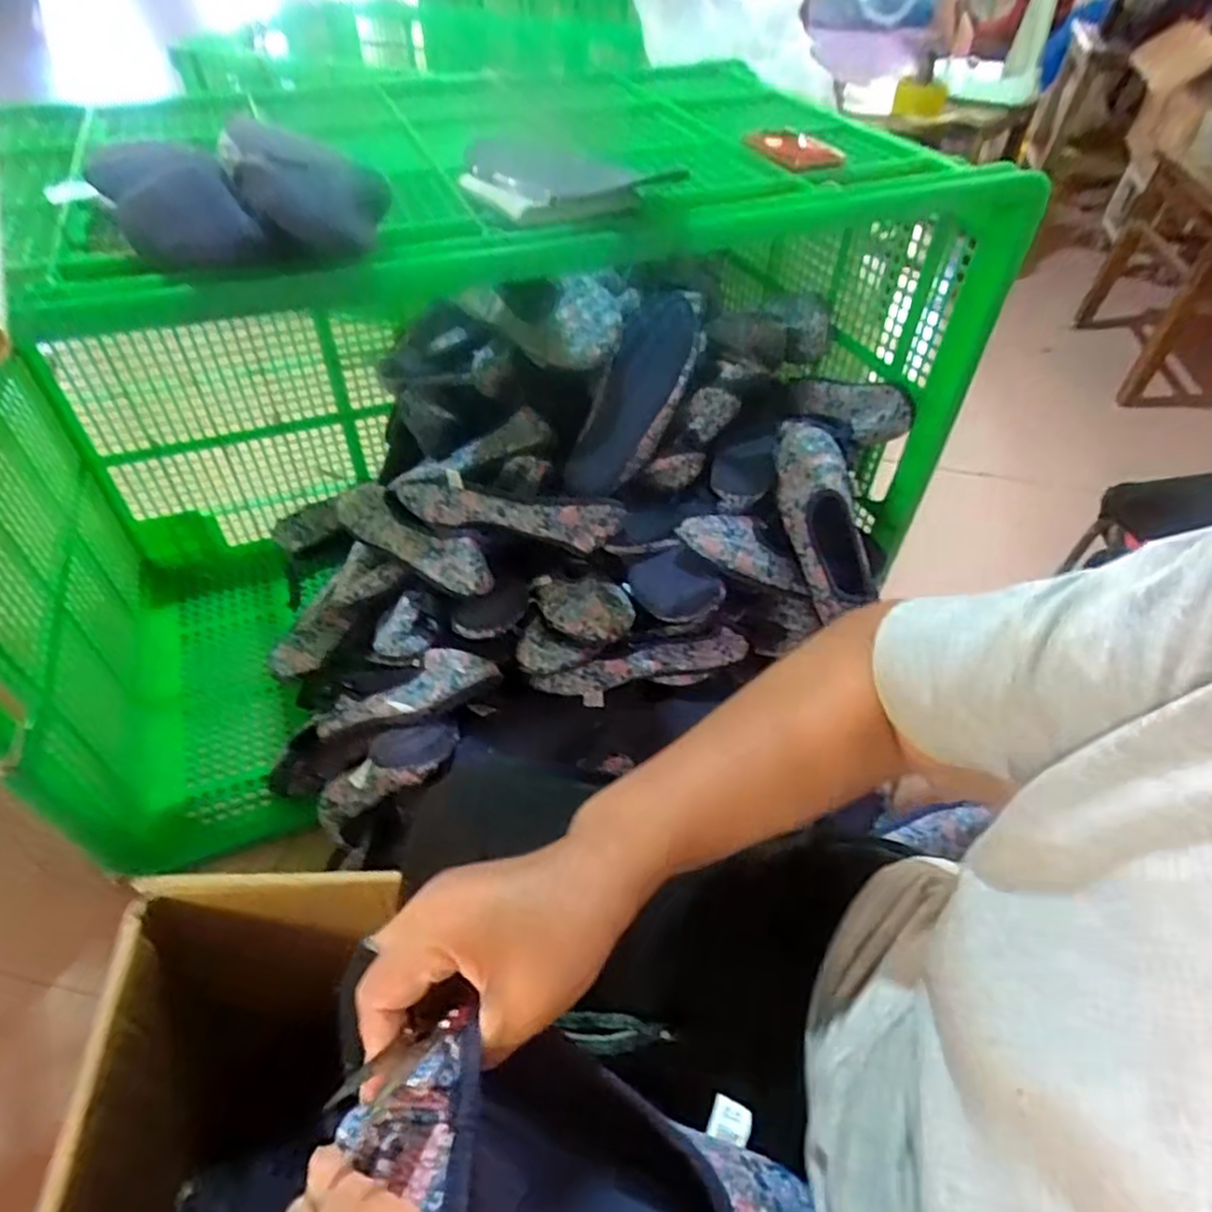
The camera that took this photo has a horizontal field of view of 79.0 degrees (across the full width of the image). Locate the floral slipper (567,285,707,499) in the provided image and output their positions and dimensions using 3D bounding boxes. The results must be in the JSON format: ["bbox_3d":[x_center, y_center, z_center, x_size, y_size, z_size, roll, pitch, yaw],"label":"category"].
[{"bbox_3d":[0.033,-0.254,0.898,0.093,0.266,0.064,33,10,25],"label":"floral slipper"}]

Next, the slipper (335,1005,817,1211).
[{"bbox_3d":[0.005,0.256,0.315,0.231,0.053,0.113,39,50,-10],"label":"slipper"}]

